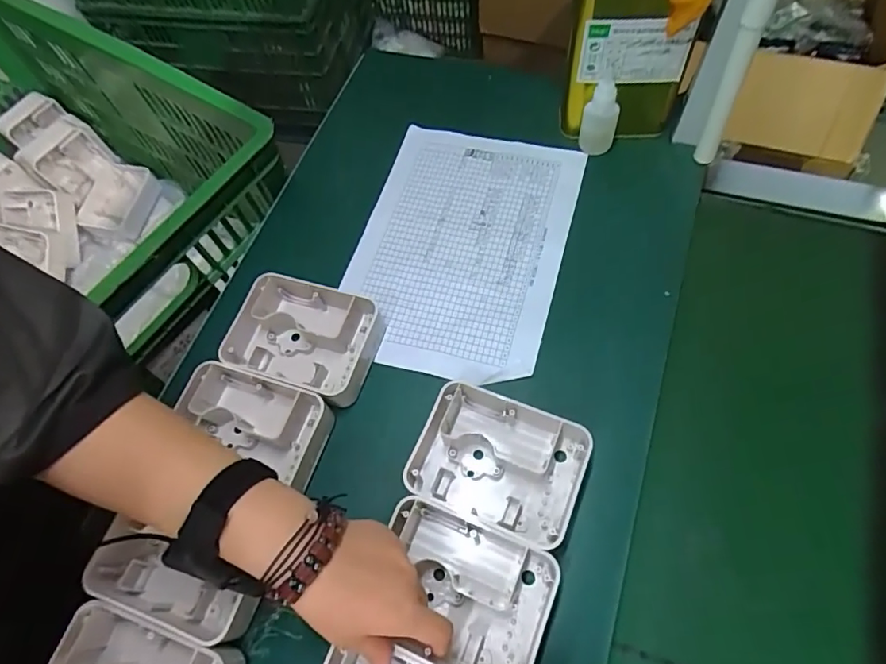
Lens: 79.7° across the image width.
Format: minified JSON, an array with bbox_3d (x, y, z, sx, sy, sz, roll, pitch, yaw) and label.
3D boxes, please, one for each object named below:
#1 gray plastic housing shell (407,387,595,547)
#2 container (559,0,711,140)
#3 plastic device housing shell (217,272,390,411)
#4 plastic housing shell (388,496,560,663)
[{"bbox_3d":[0.048,0.108,0.433,0.138,0.039,0.102,18,67,14],"label":"gray plastic housing shell"},{"bbox_3d":[0.180,-0.289,0.503,0.124,0.241,0.080,17,67,13],"label":"container"},{"bbox_3d":[-0.133,0.004,0.501,0.137,0.039,0.100,15,66,13],"label":"plastic device housing shell"},{"bbox_3d":[0.013,0.192,0.394,0.127,0.047,0.099,21,68,12],"label":"plastic housing shell"}]

